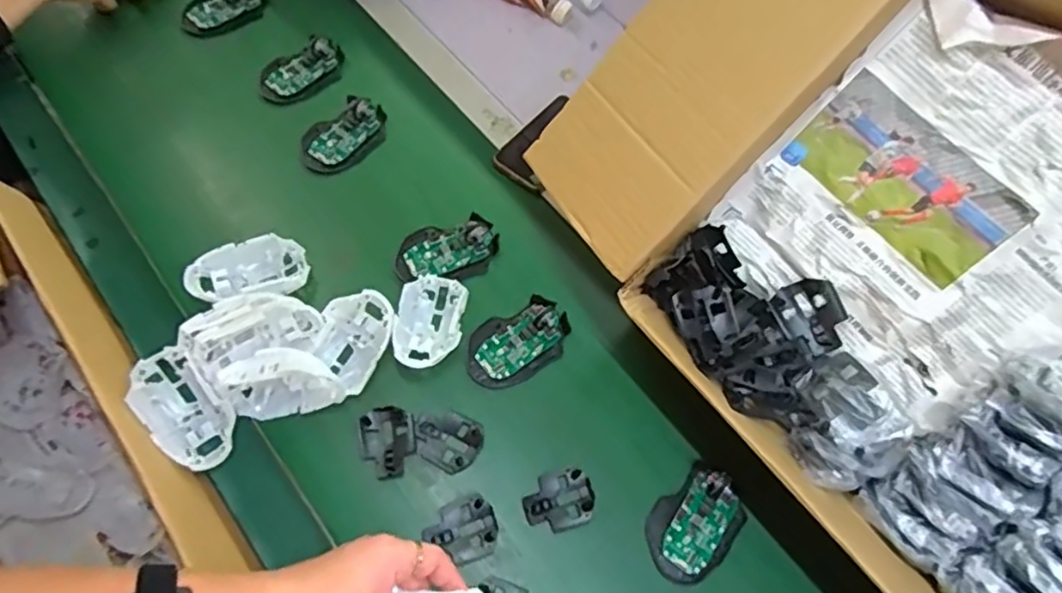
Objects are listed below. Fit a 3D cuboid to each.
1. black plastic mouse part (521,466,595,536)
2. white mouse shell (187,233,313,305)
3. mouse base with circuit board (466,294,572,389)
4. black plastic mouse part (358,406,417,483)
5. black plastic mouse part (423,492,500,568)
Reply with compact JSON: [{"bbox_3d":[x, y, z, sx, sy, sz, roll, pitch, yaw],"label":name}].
[{"bbox_3d":[0.026,0.193,0.599,0.066,0.015,0.052,-14,63,-11],"label":"black plastic mouse part"},{"bbox_3d":[-0.289,-0.026,0.650,0.110,0.032,0.062,-18,64,-13],"label":"white mouse shell"},{"bbox_3d":[-0.013,0.048,0.663,0.112,0.018,0.071,-27,76,-13],"label":"mouse base with circuit board"},{"bbox_3d":[-0.136,0.138,0.602,0.050,0.015,0.066,-7,62,-7],"label":"black plastic mouse part"},{"bbox_3d":[-0.059,0.213,0.577,0.060,0.011,0.054,-30,67,-18],"label":"black plastic mouse part"}]

